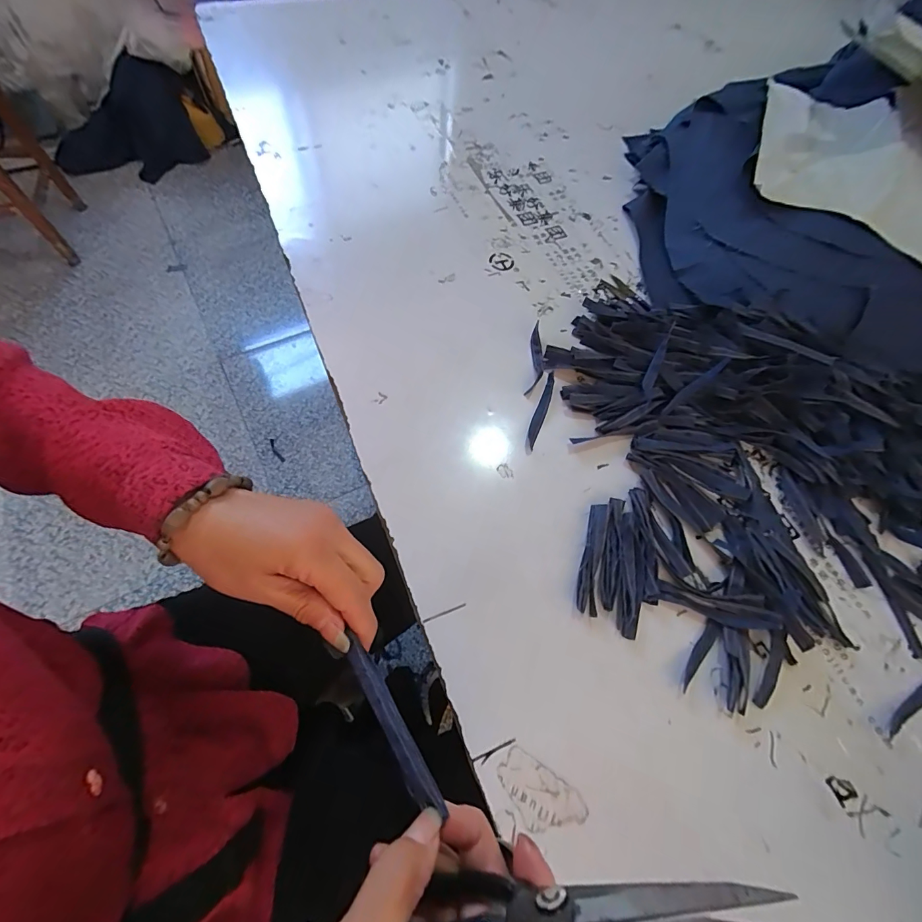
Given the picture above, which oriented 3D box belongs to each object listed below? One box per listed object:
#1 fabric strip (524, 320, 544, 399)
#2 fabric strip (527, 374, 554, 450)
[{"bbox_3d":[0.075,-0.099,0.407,0.015,0.011,0.083,10,64,1],"label":"fabric strip"},{"bbox_3d":[0.075,-0.048,0.385,0.010,0.004,0.084,21,65,7],"label":"fabric strip"}]

